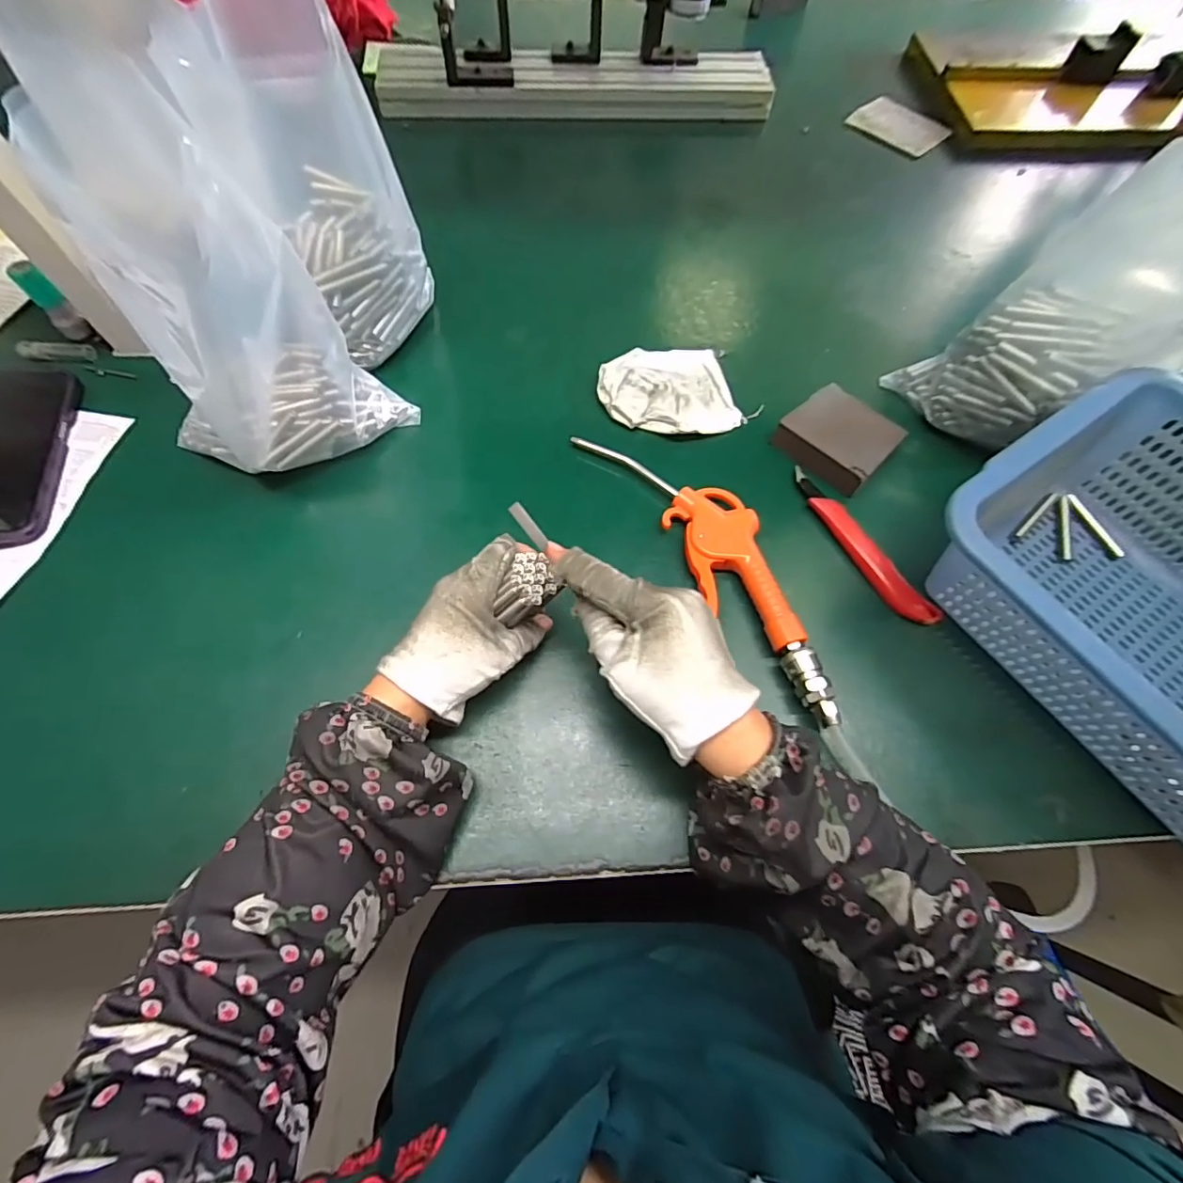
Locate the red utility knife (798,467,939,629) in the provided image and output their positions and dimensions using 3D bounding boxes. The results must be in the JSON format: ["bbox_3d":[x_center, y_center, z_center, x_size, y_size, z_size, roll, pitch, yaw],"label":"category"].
[{"bbox_3d":[0.202,-0.036,0.404,0.019,0.018,0.150,-29,68,-13],"label":"red utility knife"}]

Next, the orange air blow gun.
[{"bbox_3d":[0.095,-0.033,0.395,0.070,0.025,0.273,-31,68,-14],"label":"orange air blow gun"}]

